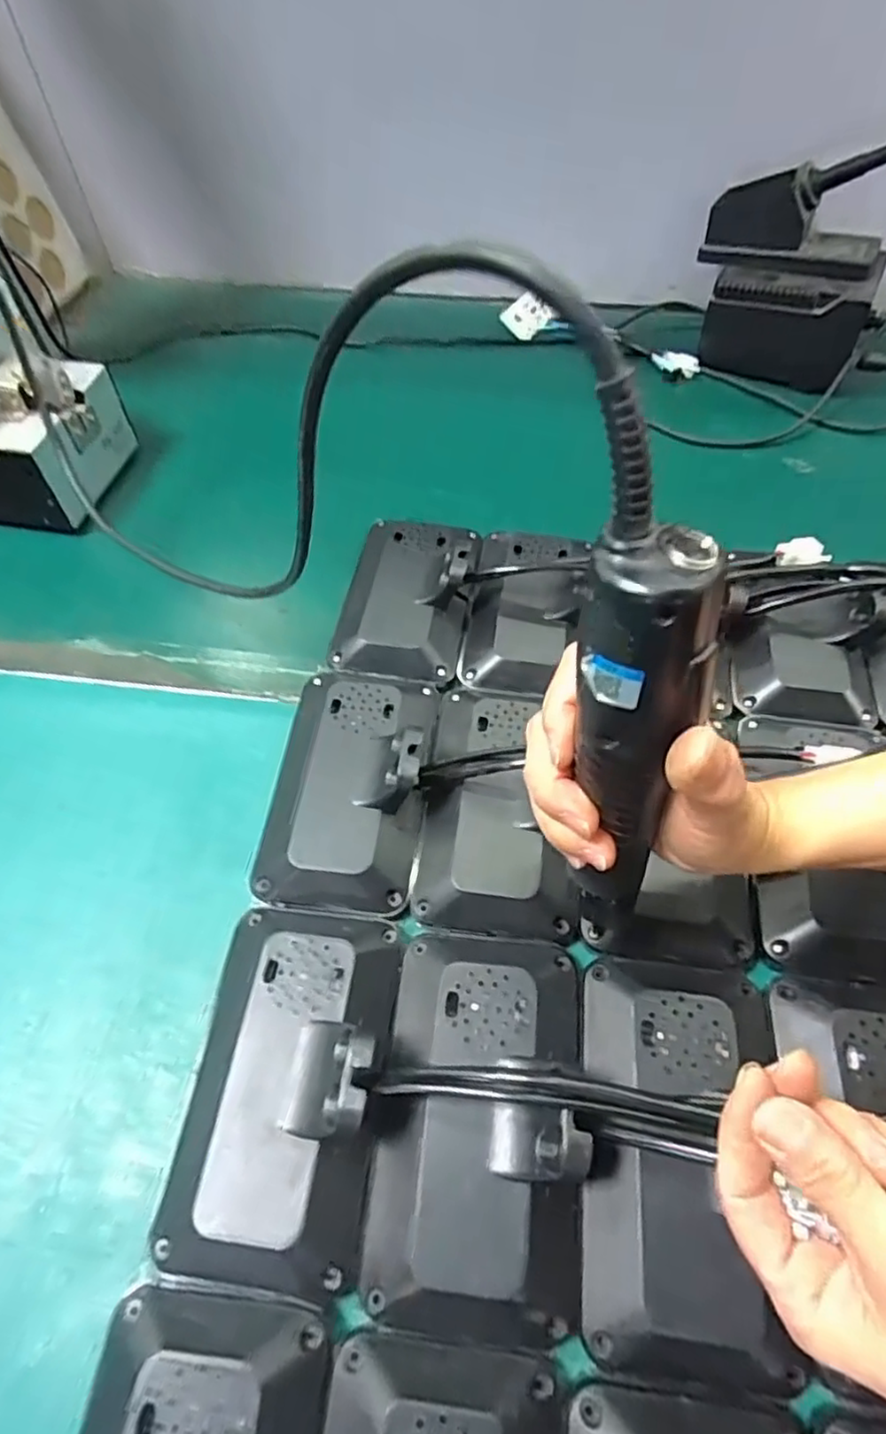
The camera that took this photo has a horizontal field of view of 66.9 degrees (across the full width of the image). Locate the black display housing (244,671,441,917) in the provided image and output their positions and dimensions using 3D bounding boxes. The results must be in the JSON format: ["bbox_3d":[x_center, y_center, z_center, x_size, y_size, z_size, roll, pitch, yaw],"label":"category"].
[{"bbox_3d":[-0.055,0.031,0.403,0.096,0.046,0.158,5,56,4],"label":"black display housing"}]

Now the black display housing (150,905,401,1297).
[{"bbox_3d":[-0.078,0.165,0.313,0.092,0.049,0.157,6,56,5],"label":"black display housing"}]

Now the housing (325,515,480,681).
[{"bbox_3d":[-0.024,-0.101,0.492,0.096,0.040,0.156,7,56,6],"label":"housing"}]

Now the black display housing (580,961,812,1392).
[{"bbox_3d":[0.108,0.190,0.301,0.086,0.023,0.156,6,56,5],"label":"black display housing"}]

